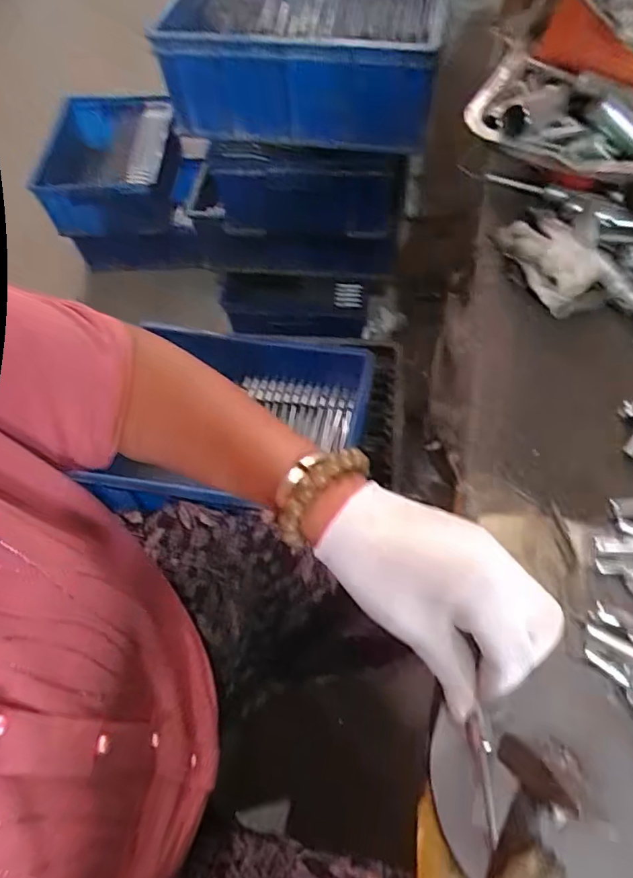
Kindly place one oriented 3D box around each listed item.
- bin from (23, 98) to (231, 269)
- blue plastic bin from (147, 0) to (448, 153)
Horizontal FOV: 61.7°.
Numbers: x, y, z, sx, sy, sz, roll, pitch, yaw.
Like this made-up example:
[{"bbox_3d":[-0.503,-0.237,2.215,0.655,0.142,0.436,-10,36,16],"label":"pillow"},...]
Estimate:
[{"bbox_3d":[-0.440,-0.599,1.239,0.327,0.225,0.346,-1,61,2],"label":"bin"},{"bbox_3d":[-0.010,-0.609,0.817,0.393,0.133,0.297,10,62,8],"label":"blue plastic bin"}]

